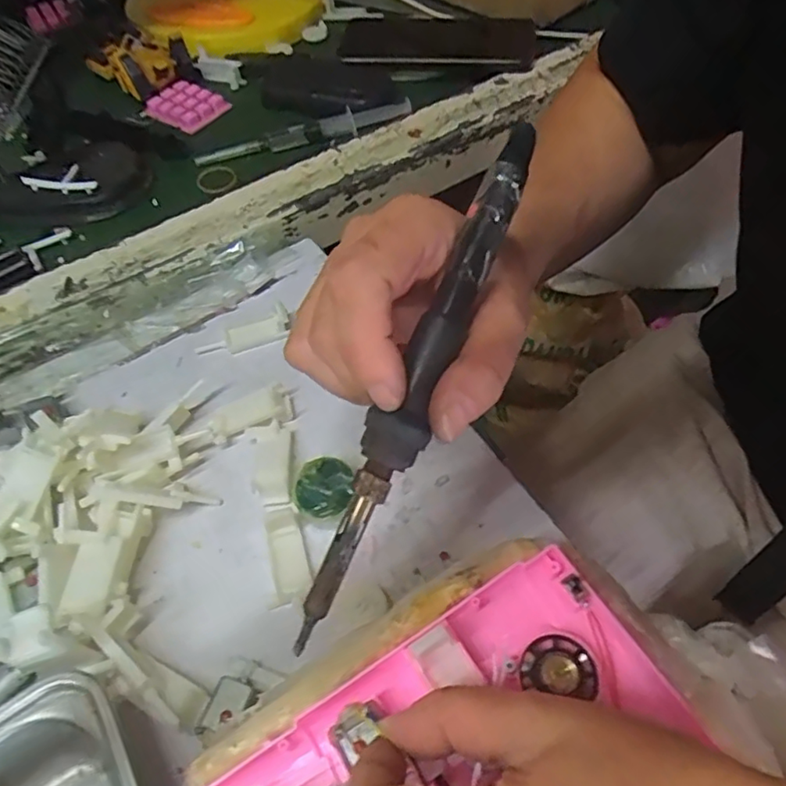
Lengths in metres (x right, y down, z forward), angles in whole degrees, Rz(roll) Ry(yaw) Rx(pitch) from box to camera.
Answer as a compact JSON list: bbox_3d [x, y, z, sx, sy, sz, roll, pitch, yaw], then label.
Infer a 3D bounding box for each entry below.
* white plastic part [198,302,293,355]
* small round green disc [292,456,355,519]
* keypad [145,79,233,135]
[{"bbox_3d":[-0.091,-0.036,0.368,0.059,0.012,0.018,-22,57,3],"label":"white plastic part"},{"bbox_3d":[-0.035,0.049,0.302,0.031,0.016,0.031,-7,56,-1],"label":"small round green disc"},{"bbox_3d":[-0.177,-0.244,0.510,0.055,0.012,0.053,25,61,18],"label":"keypad"}]

